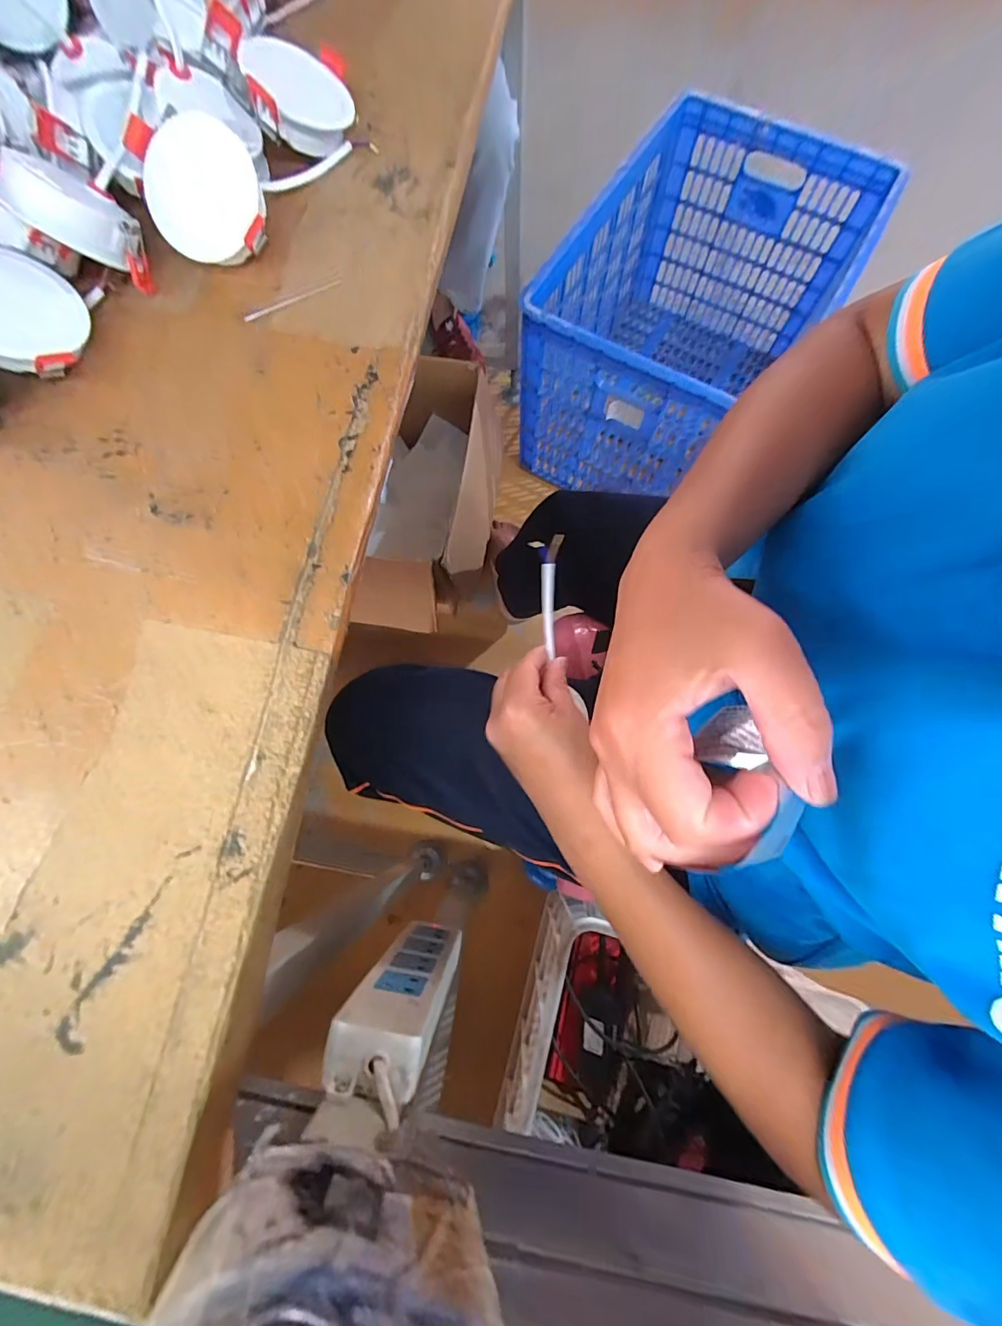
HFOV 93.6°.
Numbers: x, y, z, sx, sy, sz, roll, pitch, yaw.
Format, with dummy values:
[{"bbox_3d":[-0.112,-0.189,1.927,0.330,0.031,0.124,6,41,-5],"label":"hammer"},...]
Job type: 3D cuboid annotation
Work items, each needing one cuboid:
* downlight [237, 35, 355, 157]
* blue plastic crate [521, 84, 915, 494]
[{"bbox_3d":[-0.144,-0.399,0.333,0.072,0.026,0.068,-8,79,-31],"label":"downlight"},{"bbox_3d":[0.387,-0.711,1.016,0.464,0.390,0.678,31,76,9],"label":"blue plastic crate"}]

